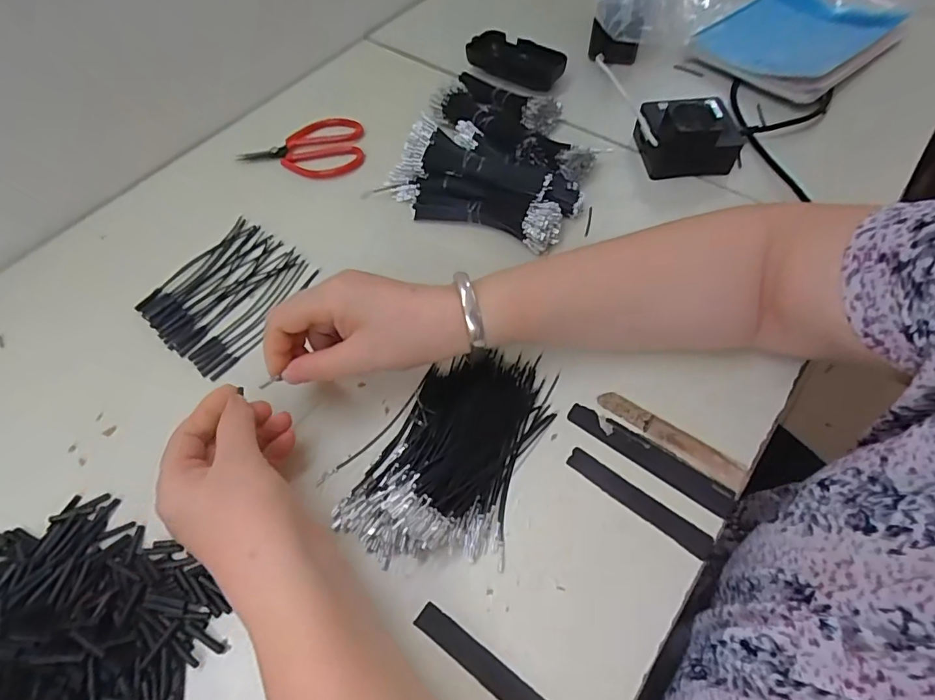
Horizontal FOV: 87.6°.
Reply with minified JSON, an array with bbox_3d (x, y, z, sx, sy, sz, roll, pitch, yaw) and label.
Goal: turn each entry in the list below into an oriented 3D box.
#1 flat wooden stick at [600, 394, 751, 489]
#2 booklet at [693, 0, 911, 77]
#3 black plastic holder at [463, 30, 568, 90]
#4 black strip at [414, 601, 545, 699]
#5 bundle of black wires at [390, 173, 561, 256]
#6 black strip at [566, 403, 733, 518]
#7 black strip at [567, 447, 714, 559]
[{"bbox_3d":[0.136,0.058,0.331,0.101,0.004,0.018,33,66,20],"label":"flat wooden stick"},{"bbox_3d":[0.368,-0.361,0.548,0.225,0.013,0.143,-36,64,-17],"label":"booklet"},{"bbox_3d":[0.057,-0.331,0.553,0.109,0.025,0.054,33,66,20],"label":"black plastic holder"},{"bbox_3d":[0.020,0.182,0.265,0.114,0.004,0.015,32,65,19],"label":"black strip"},{"bbox_3d":[0.004,-0.128,0.438,0.160,0.034,0.041,19,62,13],"label":"bundle of black wires"},{"bbox_3d":[0.120,0.069,0.326,0.113,0.004,0.018,32,65,20],"label":"black strip"},{"bbox_3d":[0.108,0.095,0.311,0.096,0.004,0.015,34,66,20],"label":"black strip"}]

